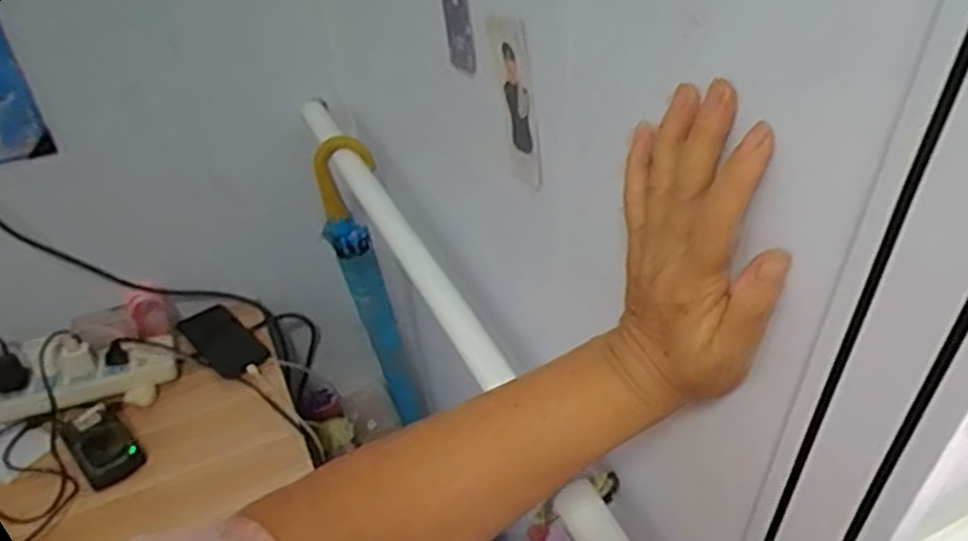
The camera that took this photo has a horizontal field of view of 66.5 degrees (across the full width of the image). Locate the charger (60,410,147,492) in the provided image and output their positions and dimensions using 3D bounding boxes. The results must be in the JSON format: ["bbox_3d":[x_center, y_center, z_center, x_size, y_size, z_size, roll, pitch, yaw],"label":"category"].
[{"bbox_3d":[-0.480,0.227,0.937,0.069,0.034,0.097,-31,47,-30],"label":"charger"}]

